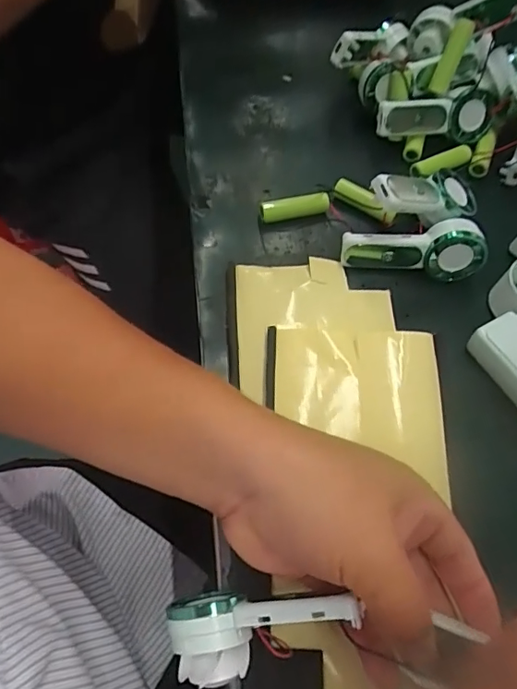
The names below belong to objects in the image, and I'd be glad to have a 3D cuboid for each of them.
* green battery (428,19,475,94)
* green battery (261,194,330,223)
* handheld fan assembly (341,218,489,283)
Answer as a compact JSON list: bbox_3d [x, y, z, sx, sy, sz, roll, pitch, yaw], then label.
[{"bbox_3d":[0.149,-0.221,0.403,0.014,0.050,0.014,27,32,12],"label":"green battery"},{"bbox_3d":[0.026,-0.100,0.380,0.051,0.012,0.015,-12,66,-12],"label":"green battery"},{"bbox_3d":[0.105,-0.063,0.356,0.093,0.039,0.019,1,44,11],"label":"handheld fan assembly"}]

